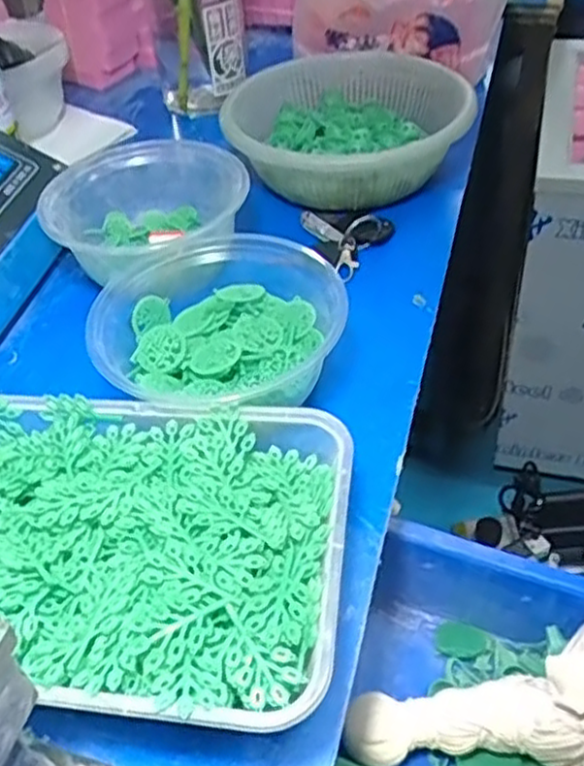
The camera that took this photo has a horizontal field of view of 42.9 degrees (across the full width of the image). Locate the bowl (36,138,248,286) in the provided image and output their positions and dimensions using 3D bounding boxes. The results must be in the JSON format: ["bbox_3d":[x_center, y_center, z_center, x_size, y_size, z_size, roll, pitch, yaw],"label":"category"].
[{"bbox_3d":[-0.097,-0.113,0.509,0.134,0.052,0.121,-10,45,-4],"label":"bowl"}]

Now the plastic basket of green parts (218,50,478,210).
[{"bbox_3d":[0.042,-0.193,0.572,0.182,0.055,0.176,-9,44,-3],"label":"plastic basket of green parts"}]

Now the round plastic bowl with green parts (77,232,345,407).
[{"bbox_3d":[-0.049,-0.025,0.422,0.138,0.063,0.130,-3,44,3],"label":"round plastic bowl with green parts"}]

